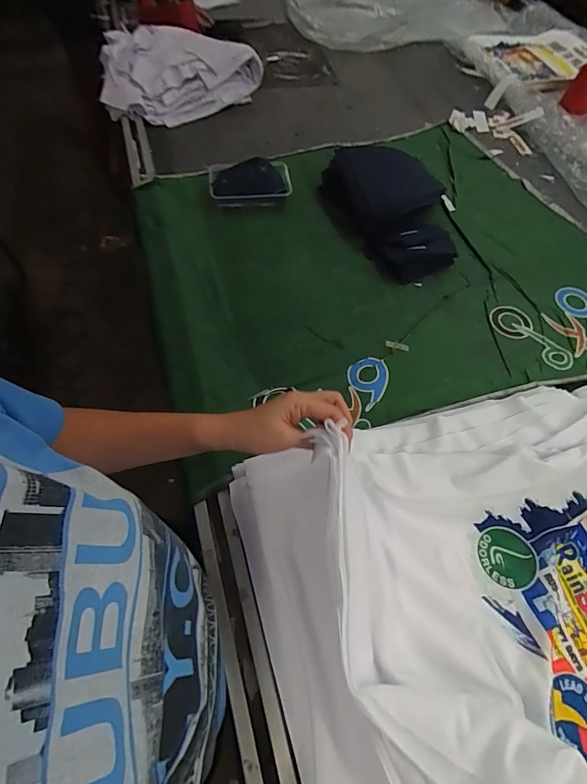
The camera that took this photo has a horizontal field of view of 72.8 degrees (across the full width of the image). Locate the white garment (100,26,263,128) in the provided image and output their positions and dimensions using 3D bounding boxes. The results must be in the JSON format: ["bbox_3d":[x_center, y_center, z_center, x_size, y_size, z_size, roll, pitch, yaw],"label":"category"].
[{"bbox_3d":[-0.317,-0.879,1.085,0.418,0.109,0.309,-19,63,-12],"label":"white garment"}]

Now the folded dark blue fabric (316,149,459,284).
[{"bbox_3d":[0.216,-0.390,0.833,0.203,0.083,0.337,-21,63,-13],"label":"folded dark blue fabric"}]

